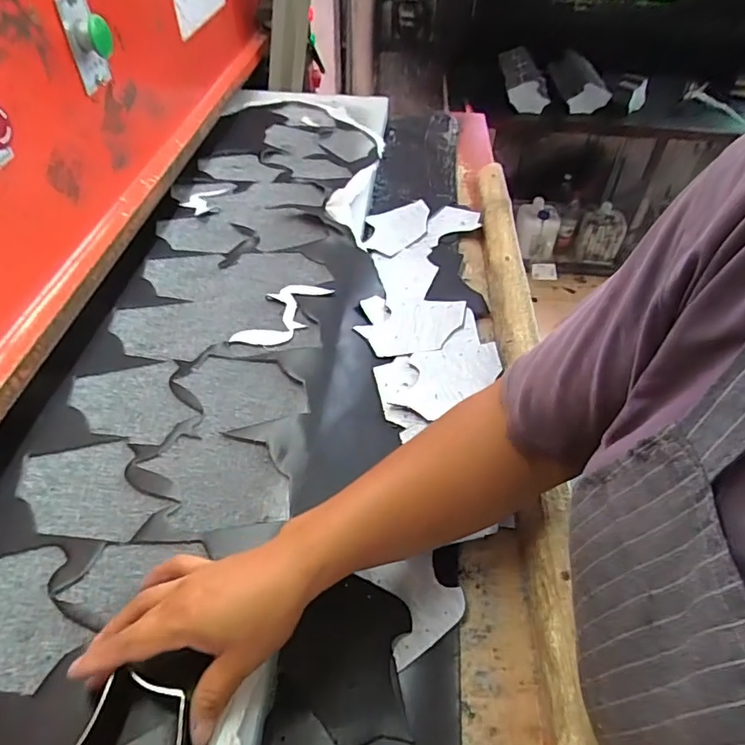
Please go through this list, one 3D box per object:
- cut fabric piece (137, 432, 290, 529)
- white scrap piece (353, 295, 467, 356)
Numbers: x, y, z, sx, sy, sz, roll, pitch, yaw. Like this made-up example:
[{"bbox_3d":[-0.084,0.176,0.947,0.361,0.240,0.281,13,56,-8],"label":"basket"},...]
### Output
[{"bbox_3d":[-0.142,0.097,0.472,0.126,0.004,0.098,-4,48,-7],"label":"cut fabric piece"},{"bbox_3d":[0.048,-0.061,0.637,0.126,0.022,0.096,6,47,3],"label":"white scrap piece"}]

